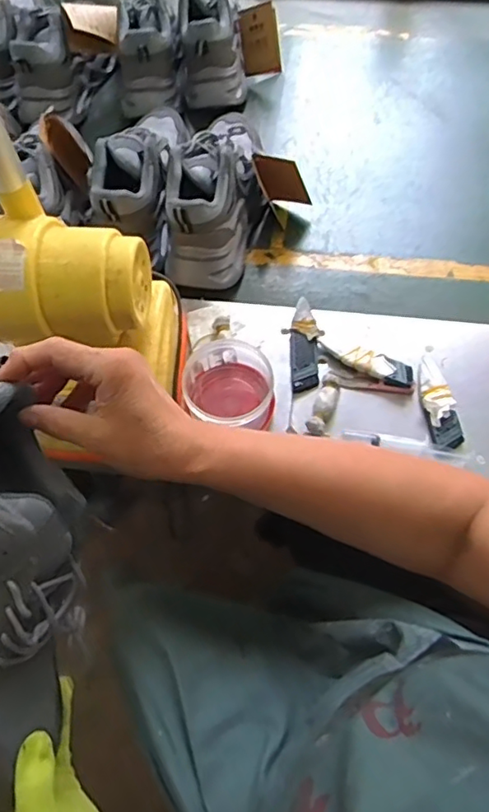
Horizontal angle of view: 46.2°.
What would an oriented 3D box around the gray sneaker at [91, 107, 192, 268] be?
[{"bbox_3d":[-0.145,-0.342,0.826,0.106,0.108,0.277,2,62,3],"label":"gray sneaker"}]

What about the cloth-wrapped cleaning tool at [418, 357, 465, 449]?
[{"bbox_3d":[0.225,-0.007,0.665,0.038,0.015,0.113,-6,62,-1],"label":"cloth-wrapped cleaning tool"}]

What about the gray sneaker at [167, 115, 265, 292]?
[{"bbox_3d":[-0.040,-0.302,0.805,0.105,0.128,0.291,8,63,6],"label":"gray sneaker"}]

